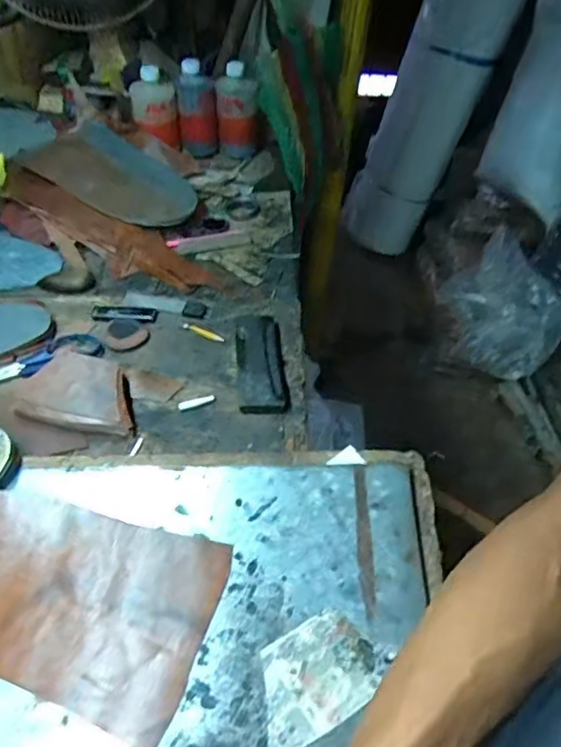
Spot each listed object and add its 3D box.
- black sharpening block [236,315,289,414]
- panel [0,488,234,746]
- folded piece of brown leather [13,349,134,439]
[{"bbox_3d":[-0.024,-0.016,0.662,0.054,0.016,0.152,-1,50,-7],"label":"black sharpening block"},{"bbox_3d":[-0.194,0.181,0.474,0.274,0.009,0.152,18,55,12],"label":"panel"},{"bbox_3d":[-0.221,0.019,0.608,0.122,0.033,0.081,6,50,0],"label":"folded piece of brown leather"}]

